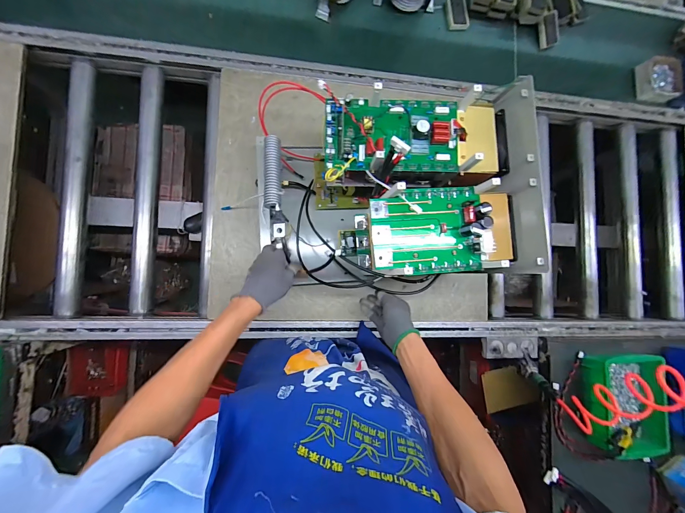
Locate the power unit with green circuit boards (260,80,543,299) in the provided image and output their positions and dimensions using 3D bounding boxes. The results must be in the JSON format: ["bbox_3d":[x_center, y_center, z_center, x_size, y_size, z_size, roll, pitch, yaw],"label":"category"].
[{"bbox_3d":[0.071,-0.110,0.591,0.453,0.297,0.306,-3,88,-8],"label":"power unit with green circuit boards"}]

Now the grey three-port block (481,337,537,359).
[{"bbox_3d":[0.449,0.245,0.805,0.156,0.024,0.057,0,87,-8],"label":"grey three-port block"}]

